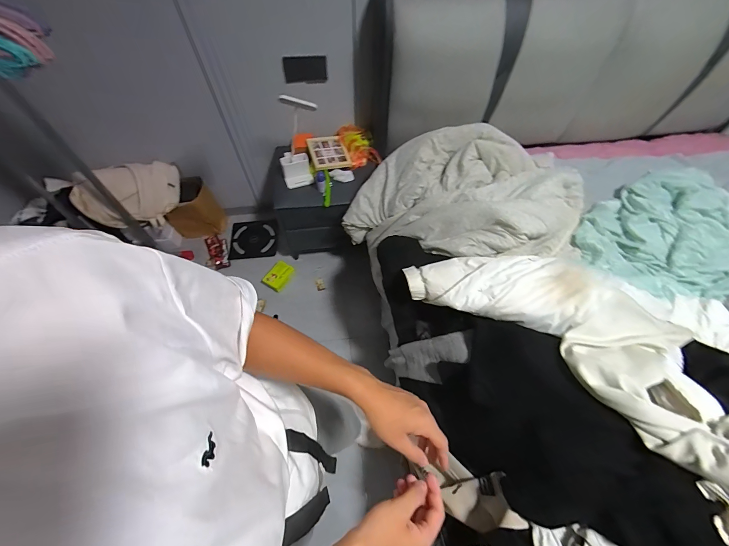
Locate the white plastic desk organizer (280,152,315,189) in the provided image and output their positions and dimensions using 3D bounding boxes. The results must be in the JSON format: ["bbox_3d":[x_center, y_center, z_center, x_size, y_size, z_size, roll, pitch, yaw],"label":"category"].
[{"bbox_3d":[-0.316,-0.482,1.478,0.126,0.088,0.146,-15,61,-9],"label":"white plastic desk organizer"}]

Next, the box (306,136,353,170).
[{"bbox_3d":[-0.168,-0.568,1.518,0.170,0.033,0.181,-16,79,-13],"label":"box"}]

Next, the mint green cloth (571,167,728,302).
[{"bbox_3d":[1.134,-0.124,1.194,0.695,0.142,0.513,-29,64,-16],"label":"mint green cloth"}]

